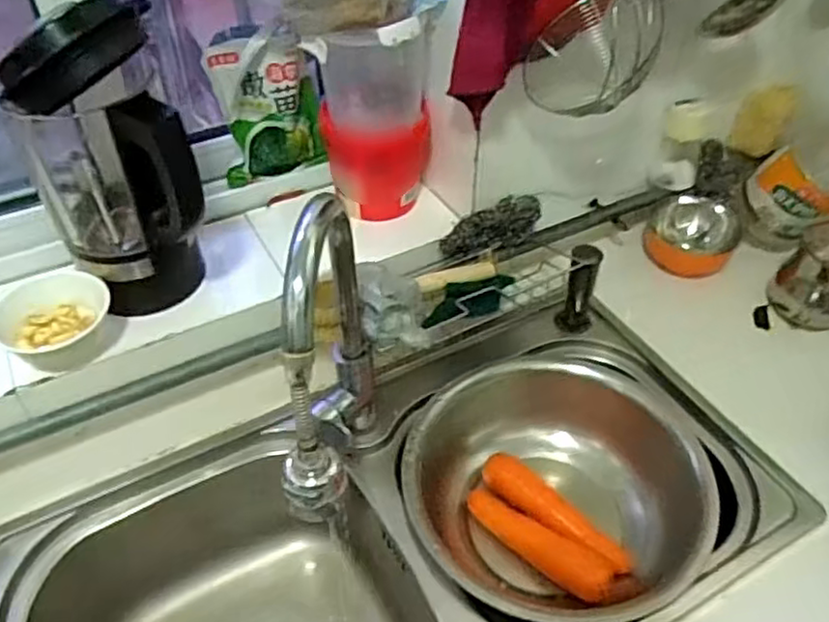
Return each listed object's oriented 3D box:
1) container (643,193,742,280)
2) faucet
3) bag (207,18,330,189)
[{"bbox_3d":[0.378,-0.105,0.952,0.113,0.080,0.113,0,45,0],"label":"container"},{"bbox_3d":[-0.076,0.064,0.612,0.058,0.325,0.210,4,45,3],"label":"faucet"},{"bbox_3d":[-0.183,-0.254,0.864,0.122,0.184,0.049,-12,46,-12],"label":"bag"}]

